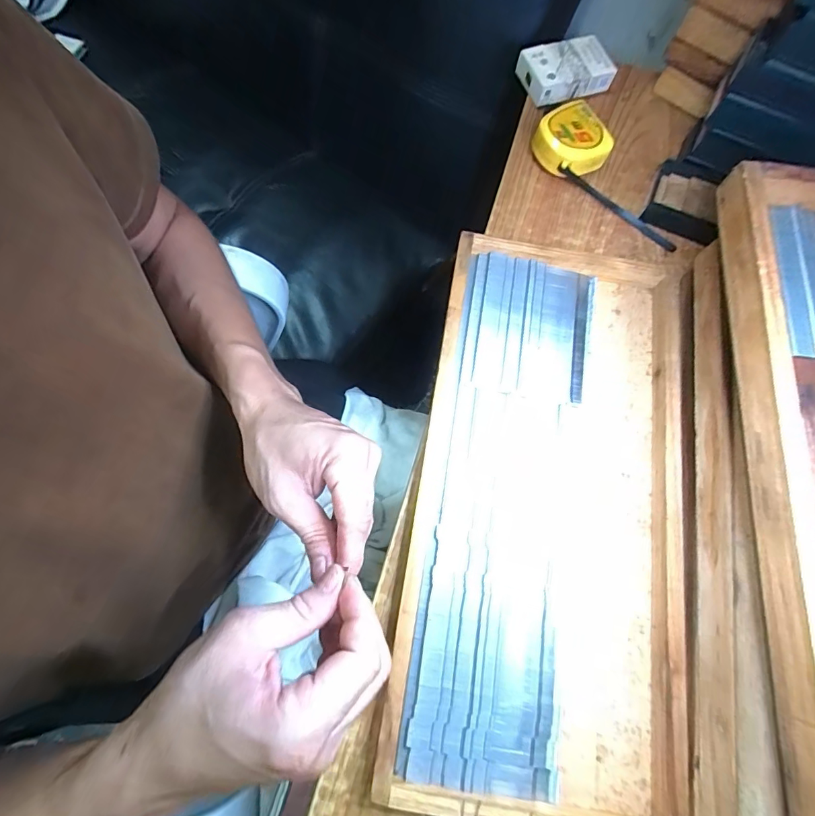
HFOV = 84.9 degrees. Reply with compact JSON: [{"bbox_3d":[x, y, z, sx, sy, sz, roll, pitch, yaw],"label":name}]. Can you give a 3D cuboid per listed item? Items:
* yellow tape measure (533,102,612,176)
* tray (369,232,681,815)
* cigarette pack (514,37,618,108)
[{"bbox_3d":[0.161,-0.260,0.443,0.064,0.036,0.067,1,73,-2],"label":"yellow tape measure"},{"bbox_3d":[0.103,0.061,0.346,0.188,0.029,0.424,9,73,0],"label":"tray"},{"bbox_3d":[0.167,-0.360,0.475,0.085,0.027,0.061,-20,75,-8],"label":"cigarette pack"}]

